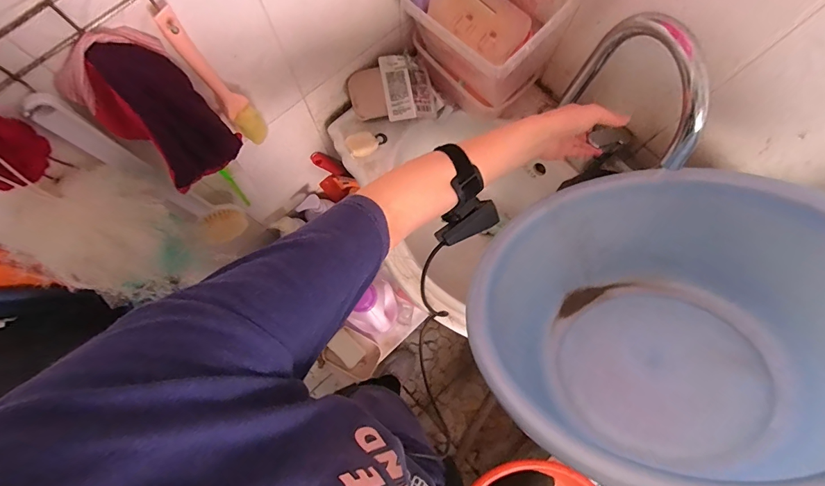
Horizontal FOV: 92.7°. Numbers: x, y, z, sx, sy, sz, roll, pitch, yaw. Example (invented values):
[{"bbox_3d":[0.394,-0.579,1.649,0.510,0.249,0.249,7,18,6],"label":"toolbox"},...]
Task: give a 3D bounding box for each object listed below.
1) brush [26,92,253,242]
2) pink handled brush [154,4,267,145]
[{"bbox_3d":[-0.309,-0.067,0.503,0.056,0.345,0.061,23,78,5],"label":"brush"},{"bbox_3d":[-0.211,-0.173,0.440,0.029,0.198,0.029,-37,80,-9],"label":"pink handled brush"}]

